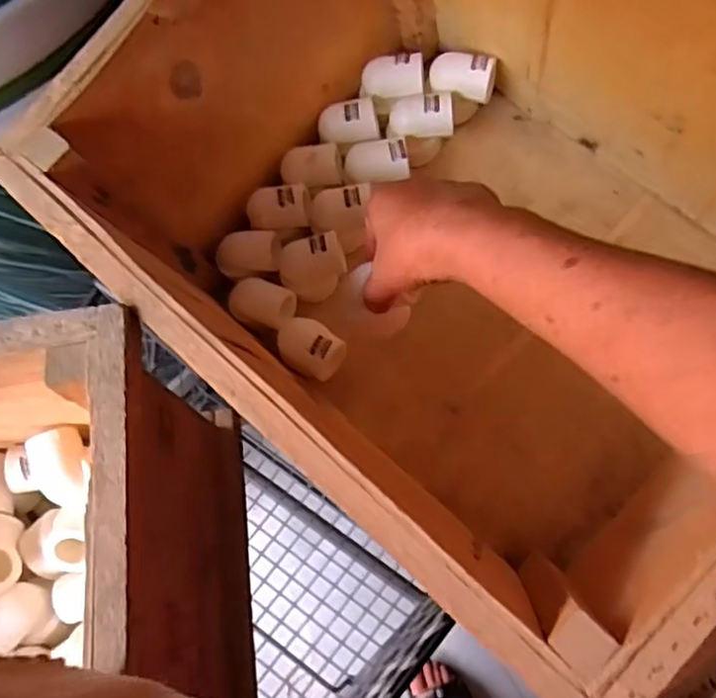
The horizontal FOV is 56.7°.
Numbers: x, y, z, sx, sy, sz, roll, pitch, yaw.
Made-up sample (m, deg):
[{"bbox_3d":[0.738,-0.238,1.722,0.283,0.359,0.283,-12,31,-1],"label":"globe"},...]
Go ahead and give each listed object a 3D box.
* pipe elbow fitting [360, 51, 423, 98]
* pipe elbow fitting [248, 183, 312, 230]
[{"bbox_3d":[0.030,-0.236,0.575,0.056,0.033,0.031,-1,21,16],"label":"pipe elbow fitting"},{"bbox_3d":[-0.066,-0.121,0.552,0.052,0.028,0.036,-6,64,-4],"label":"pipe elbow fitting"}]

